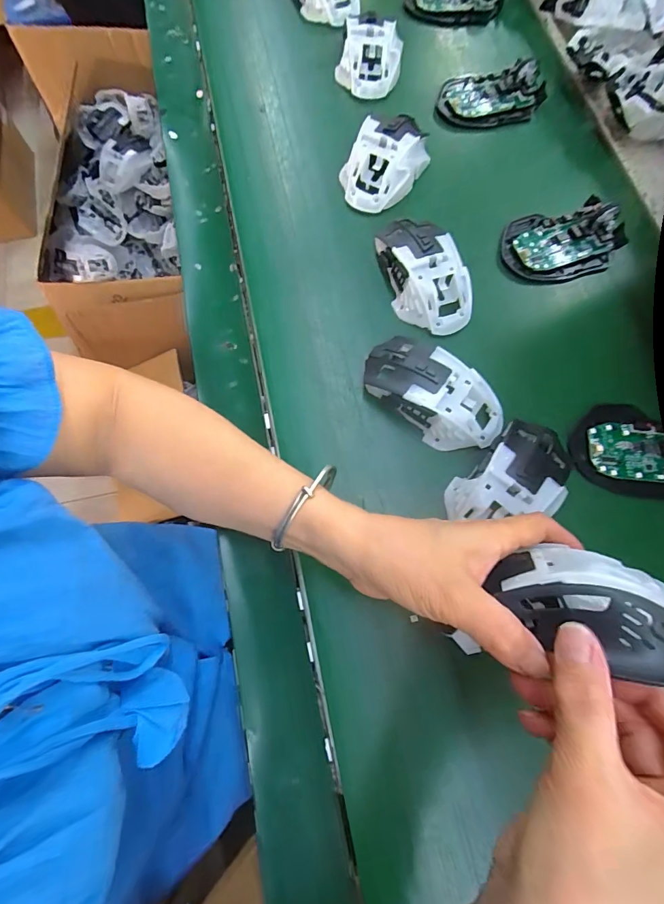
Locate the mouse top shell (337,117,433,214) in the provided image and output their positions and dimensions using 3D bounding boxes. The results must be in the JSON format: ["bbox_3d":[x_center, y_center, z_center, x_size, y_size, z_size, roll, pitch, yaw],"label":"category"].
[{"bbox_3d":[0.052,-0.282,0.401,0.067,0.037,0.105,31,76,6],"label":"mouse top shell"}]

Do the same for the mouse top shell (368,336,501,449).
[{"bbox_3d":[0.081,-0.048,0.330,0.113,0.039,0.060,42,78,8],"label":"mouse top shell"}]

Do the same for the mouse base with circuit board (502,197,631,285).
[{"bbox_3d":[0.213,-0.195,0.383,0.112,0.028,0.069,-10,76,-5],"label":"mouse base with circuit board"}]

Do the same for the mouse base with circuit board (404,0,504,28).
[{"bbox_3d":[0.145,-0.522,0.483,0.113,0.023,0.052,-8,76,-4],"label":"mouse base with circuit board"}]

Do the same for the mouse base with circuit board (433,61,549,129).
[{"bbox_3d":[0.169,-0.373,0.438,0.113,0.023,0.059,-7,76,-4],"label":"mouse base with circuit board"}]

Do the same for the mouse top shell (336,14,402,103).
[{"bbox_3d":[0.039,-0.413,0.441,0.067,0.037,0.071,7,75,0],"label":"mouse top shell"}]

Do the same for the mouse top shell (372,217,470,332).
[{"bbox_3d":[0.079,-0.155,0.362,0.058,0.034,0.109,-19,77,-7],"label":"mouse top shell"}]

